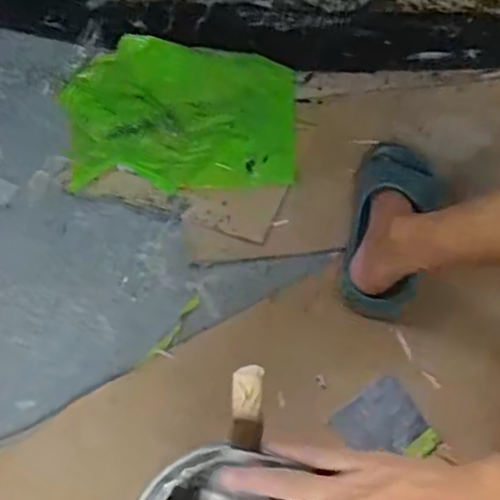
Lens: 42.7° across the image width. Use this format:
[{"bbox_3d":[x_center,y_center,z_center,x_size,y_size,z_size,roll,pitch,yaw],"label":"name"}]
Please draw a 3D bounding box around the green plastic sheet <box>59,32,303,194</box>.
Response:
[{"bbox_3d":[-0.119,-0.214,1.019,0.379,0.053,0.287,1,55,2],"label":"green plastic sheet"}]

